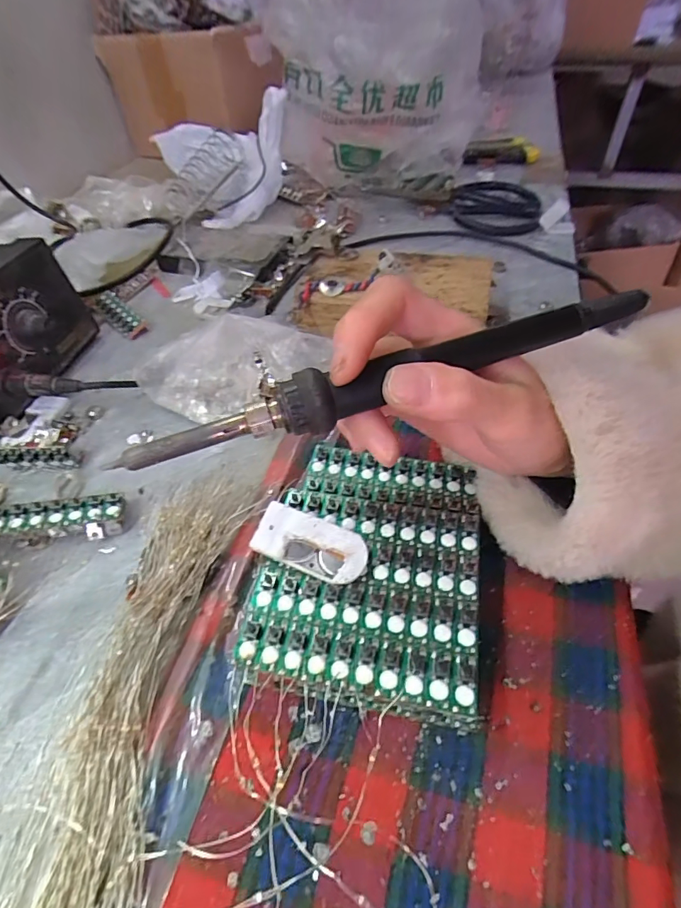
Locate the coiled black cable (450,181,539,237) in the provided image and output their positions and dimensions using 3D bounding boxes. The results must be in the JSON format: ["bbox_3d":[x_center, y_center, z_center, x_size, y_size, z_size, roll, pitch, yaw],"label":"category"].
[{"bbox_3d":[0.171,-0.270,0.512,0.094,0.019,0.117,9,50,12],"label":"coiled black cable"}]

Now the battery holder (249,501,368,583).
[{"bbox_3d":[-0.013,0.040,0.208,0.050,0.005,0.023,19,72,12],"label":"battery holder"}]

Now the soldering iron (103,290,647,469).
[{"bbox_3d":[0.021,-0.032,0.170,0.201,0.016,0.023,-18,51,-8],"label":"soldering iron"}]

